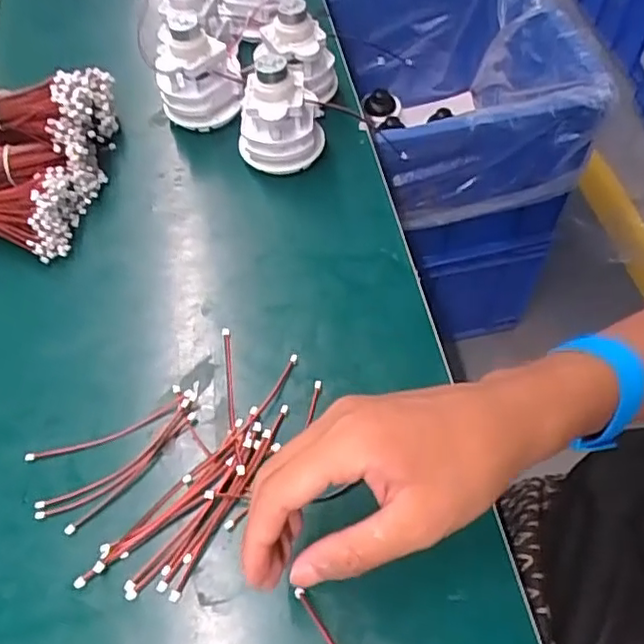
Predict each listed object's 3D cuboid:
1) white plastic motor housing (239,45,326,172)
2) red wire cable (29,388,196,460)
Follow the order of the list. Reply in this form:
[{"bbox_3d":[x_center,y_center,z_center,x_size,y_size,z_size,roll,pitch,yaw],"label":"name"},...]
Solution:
[{"bbox_3d":[-0.035,-0.169,0.501,0.067,0.094,0.061,-2,56,4],"label":"white plastic motor housing"},{"bbox_3d":[-0.132,0.068,0.396,0.107,0.006,0.012,-22,57,-10],"label":"red wire cable"}]

